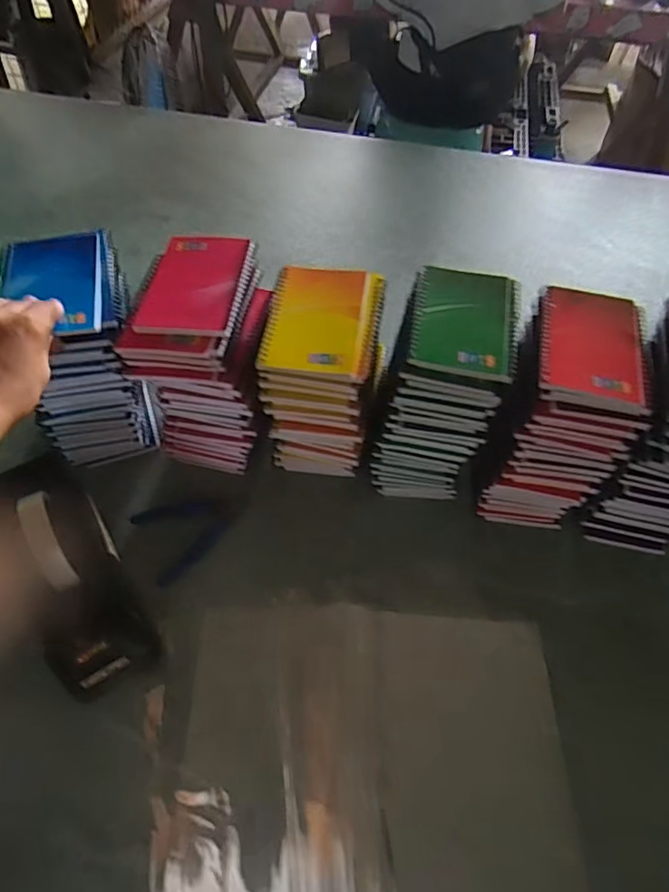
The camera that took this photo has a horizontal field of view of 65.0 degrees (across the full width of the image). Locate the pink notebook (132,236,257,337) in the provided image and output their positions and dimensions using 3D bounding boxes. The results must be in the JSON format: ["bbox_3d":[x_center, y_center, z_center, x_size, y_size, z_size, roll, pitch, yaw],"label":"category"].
[{"bbox_3d":[-0.122,-0.146,0.471,0.080,0.012,0.124,4,56,1],"label":"pink notebook"}]

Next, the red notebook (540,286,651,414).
[{"bbox_3d":[0.220,-0.087,0.445,0.089,0.012,0.127,14,57,8],"label":"red notebook"}]

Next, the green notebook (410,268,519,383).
[{"bbox_3d":[0.115,-0.111,0.460,0.091,0.012,0.126,11,57,6],"label":"green notebook"}]

